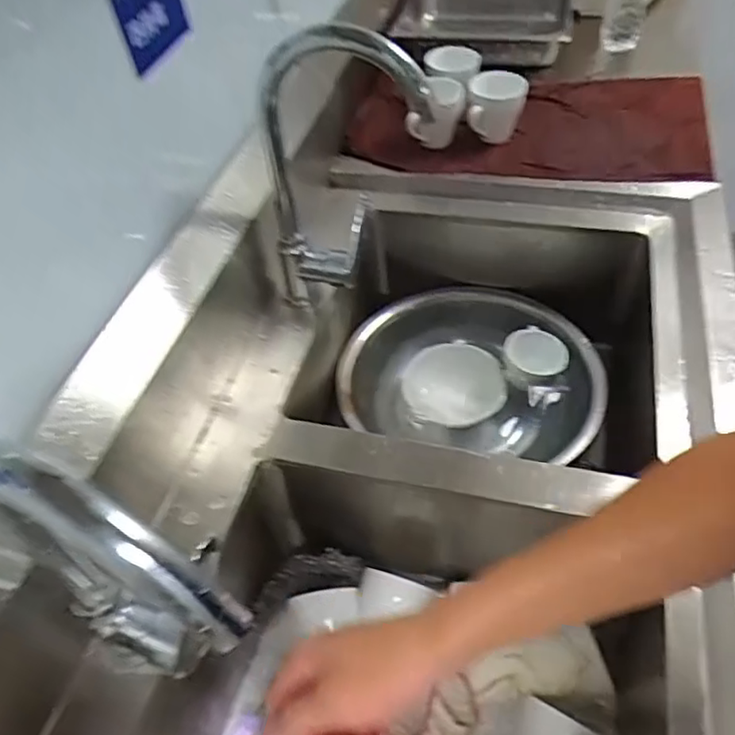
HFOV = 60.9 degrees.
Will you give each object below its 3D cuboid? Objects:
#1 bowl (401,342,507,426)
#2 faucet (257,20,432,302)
[{"bbox_3d":[0.122,0.024,0.896,0.139,0.052,0.131,-3,48,4],"label":"bowl"},{"bbox_3d":[-0.022,-0.193,0.662,0.176,0.329,0.063,16,52,20],"label":"faucet"}]

